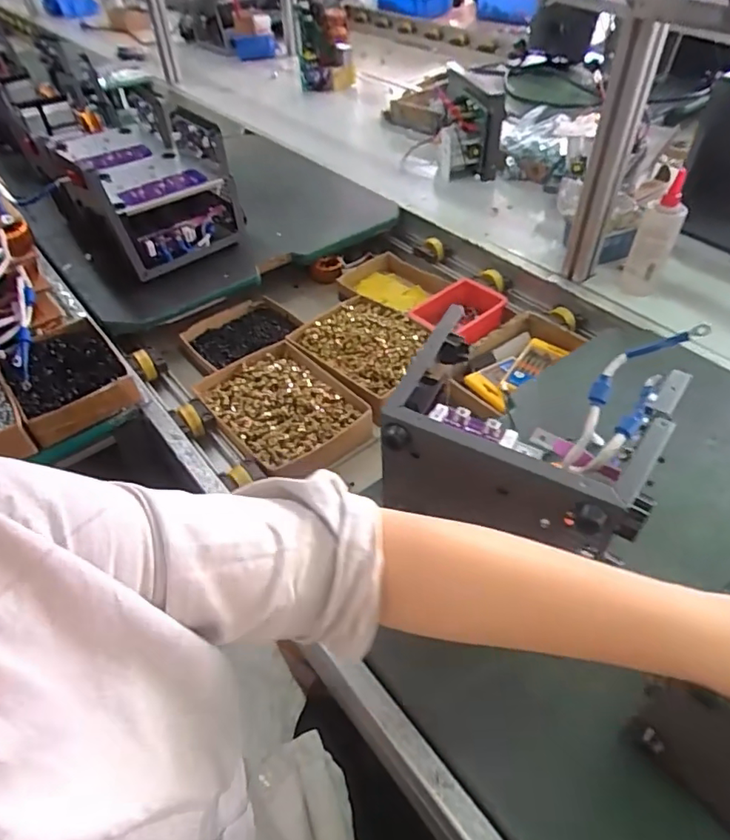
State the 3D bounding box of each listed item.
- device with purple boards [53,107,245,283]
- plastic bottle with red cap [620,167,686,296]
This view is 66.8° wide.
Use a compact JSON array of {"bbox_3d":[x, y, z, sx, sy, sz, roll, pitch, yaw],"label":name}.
[{"bbox_3d":[-0.378,-0.417,0.968,0.227,0.175,0.341,-25,50,-19],"label":"device with purple boards"},{"bbox_3d":[0.420,-0.261,0.803,0.054,0.167,0.052,20,51,21],"label":"plastic bottle with red cap"}]

